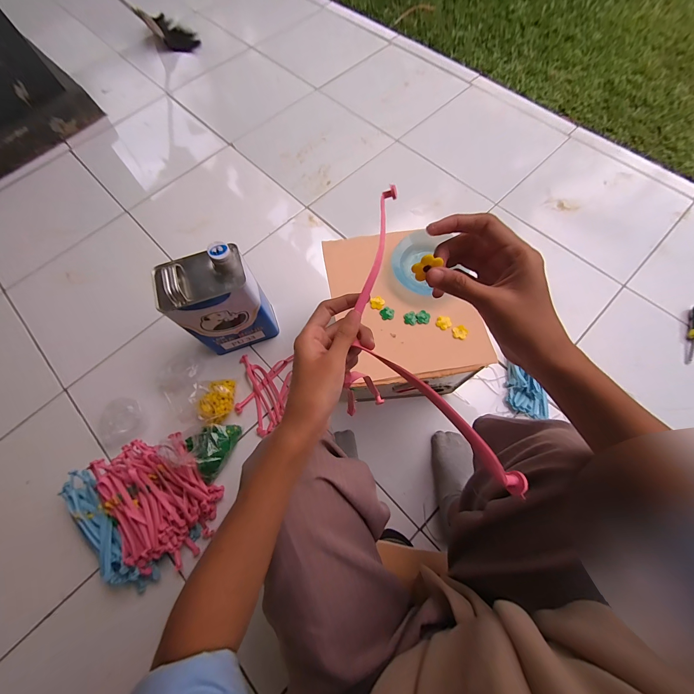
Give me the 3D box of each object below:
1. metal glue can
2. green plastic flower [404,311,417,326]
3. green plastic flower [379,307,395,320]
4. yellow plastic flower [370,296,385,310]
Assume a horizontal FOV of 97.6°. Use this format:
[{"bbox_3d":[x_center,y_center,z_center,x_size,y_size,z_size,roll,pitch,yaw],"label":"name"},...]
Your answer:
[{"bbox_3d":[-0.270,-0.093,0.665,0.164,0.269,0.117,-20,72,-5],"label":"metal glue can"},{"bbox_3d":[0.108,-0.048,0.515,0.020,0.005,0.024,-14,70,-3],"label":"green plastic flower"},{"bbox_3d":[0.069,-0.058,0.518,0.023,0.004,0.024,-1,69,2],"label":"green plastic flower"},{"bbox_3d":[0.053,-0.077,0.528,0.025,0.006,0.027,-1,69,2],"label":"yellow plastic flower"}]

